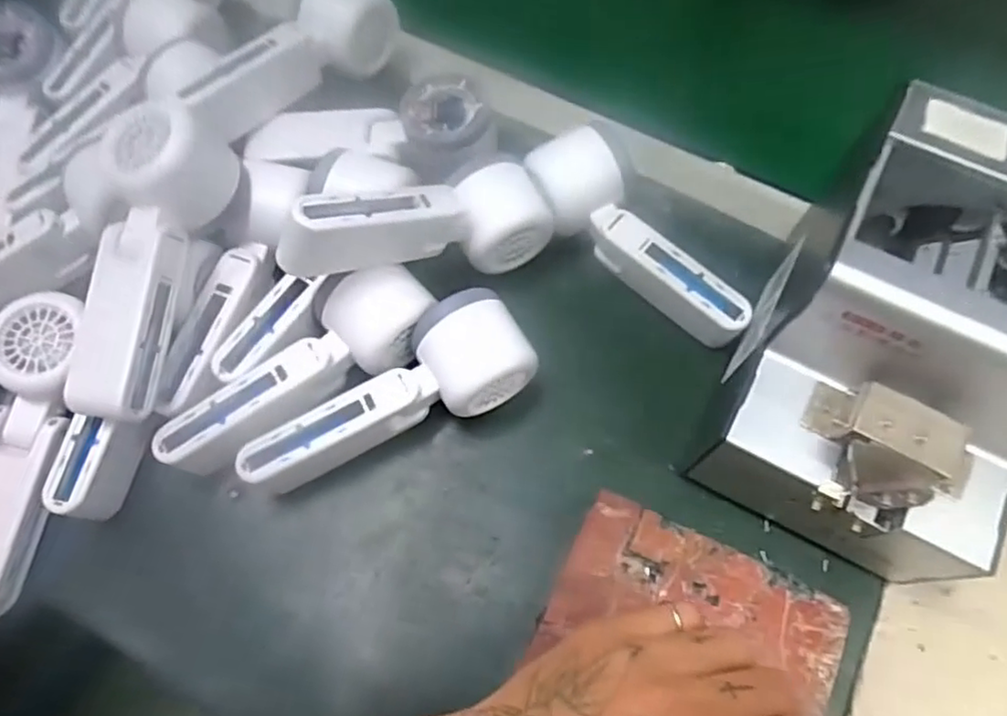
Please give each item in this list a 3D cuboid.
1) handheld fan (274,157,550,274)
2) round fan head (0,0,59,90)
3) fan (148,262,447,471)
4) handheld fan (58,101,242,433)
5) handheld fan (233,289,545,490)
[{"bbox_3d":[-0.046,-0.077,0.371,0.166,0.045,0.058,-14,68,-35],"label":"handheld fan"},{"bbox_3d":[-0.335,-0.213,0.444,0.052,0.018,0.065,-22,68,-9],"label":"round fan head"},{"bbox_3d":[-0.115,0.006,0.372,0.164,0.051,0.053,-29,69,-11],"label":"fan"},{"bbox_3d":[-0.192,-0.051,0.347,0.057,0.047,0.165,12,84,5],"label":"handheld fan"},{"bbox_3d":[-0.063,0.026,0.367,0.166,0.051,0.058,-29,69,-11],"label":"handheld fan"}]

